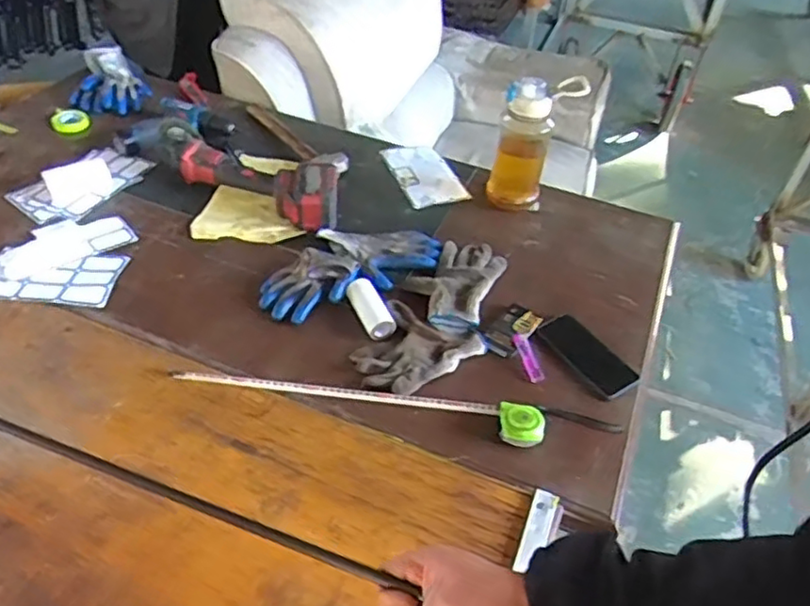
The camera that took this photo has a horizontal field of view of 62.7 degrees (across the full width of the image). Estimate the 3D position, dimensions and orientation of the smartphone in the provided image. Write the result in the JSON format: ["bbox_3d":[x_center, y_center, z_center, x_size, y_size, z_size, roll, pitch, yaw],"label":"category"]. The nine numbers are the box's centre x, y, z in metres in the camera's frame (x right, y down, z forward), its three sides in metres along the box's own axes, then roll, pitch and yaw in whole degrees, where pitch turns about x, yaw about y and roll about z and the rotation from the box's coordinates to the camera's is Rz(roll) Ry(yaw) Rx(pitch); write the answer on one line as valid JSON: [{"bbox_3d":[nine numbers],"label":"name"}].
[{"bbox_3d":[0.278,0.075,1.000,0.085,0.013,0.151,-21,51,-34],"label":"smartphone"}]

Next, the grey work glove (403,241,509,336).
[{"bbox_3d":[0.080,-0.040,1.064,0.125,0.023,0.209,17,46,13],"label":"grey work glove"}]

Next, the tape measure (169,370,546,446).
[{"bbox_3d":[-0.066,0.124,0.891,0.501,0.032,0.053,9,45,5],"label":"tape measure"}]

